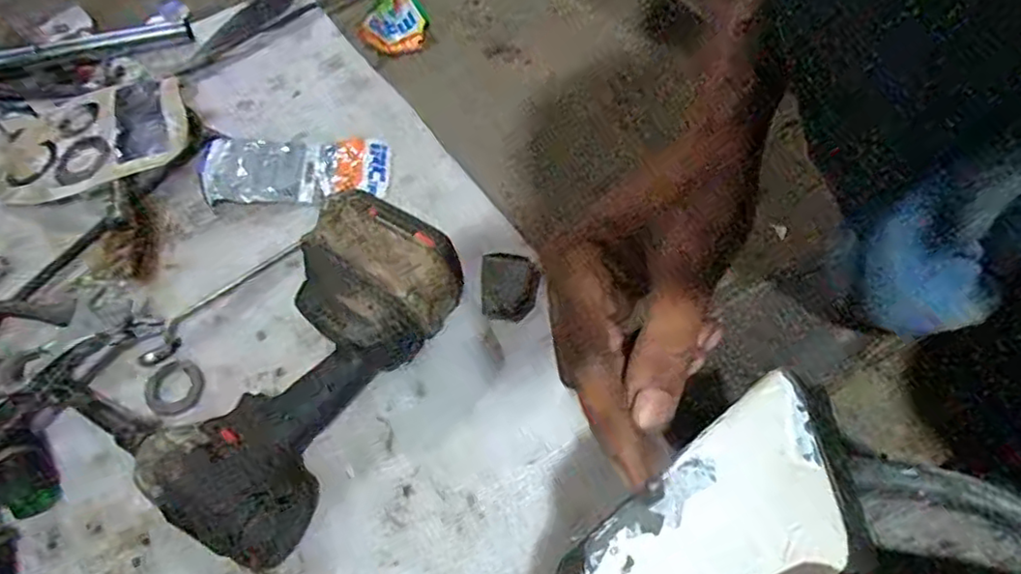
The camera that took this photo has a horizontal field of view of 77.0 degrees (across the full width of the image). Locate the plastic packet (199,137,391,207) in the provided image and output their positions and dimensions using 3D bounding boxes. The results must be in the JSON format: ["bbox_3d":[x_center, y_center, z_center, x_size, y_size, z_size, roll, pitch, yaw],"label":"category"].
[{"bbox_3d":[-0.209,-0.116,0.624,0.179,0.010,0.079,-3,57,0],"label":"plastic packet"}]

